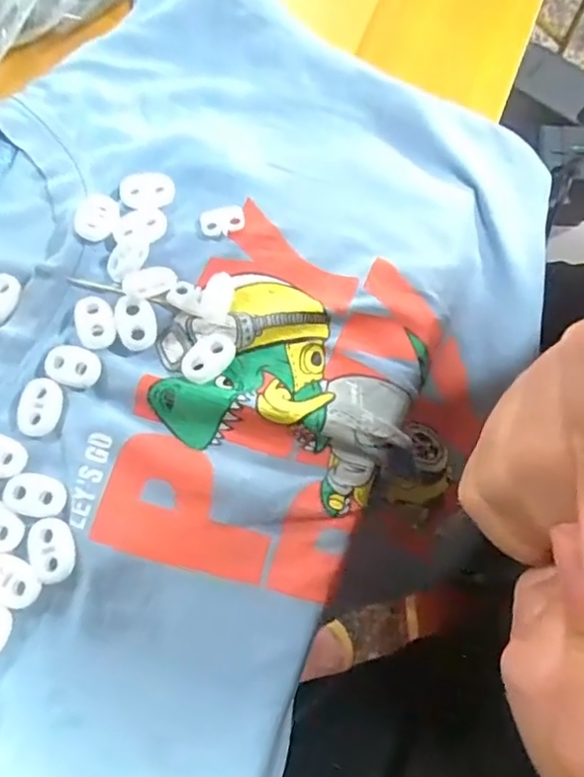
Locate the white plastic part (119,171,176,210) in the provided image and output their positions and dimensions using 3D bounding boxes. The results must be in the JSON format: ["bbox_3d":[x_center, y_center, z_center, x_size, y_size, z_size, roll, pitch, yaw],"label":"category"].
[{"bbox_3d":[-0.062,-0.085,0.252,0.022,0.004,0.016,-4,73,-1],"label":"white plastic part"}]

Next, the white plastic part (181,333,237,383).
[{"bbox_3d":[-0.033,-0.013,0.228,0.017,0.004,0.023,42,78,12],"label":"white plastic part"}]

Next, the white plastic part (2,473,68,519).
[{"bbox_3d":[-0.094,0.039,0.214,0.023,0.004,0.015,16,74,5],"label":"white plastic part"}]

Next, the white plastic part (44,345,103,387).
[{"bbox_3d":[-0.085,-0.009,0.229,0.023,0.005,0.015,15,74,5],"label":"white plastic part"}]

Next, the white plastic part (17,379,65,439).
[{"bbox_3d":[-0.096,0.007,0.225,0.016,0.004,0.022,12,74,4],"label":"white plastic part"}]

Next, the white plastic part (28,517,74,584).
[{"bbox_3d":[-0.086,0.057,0.208,0.016,0.004,0.022,-21,74,-6],"label":"white plastic part"}]

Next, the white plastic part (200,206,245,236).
[{"bbox_3d":[-0.029,-0.071,0.248,0.019,0.004,0.013,-11,74,-3],"label":"white plastic part"}]

